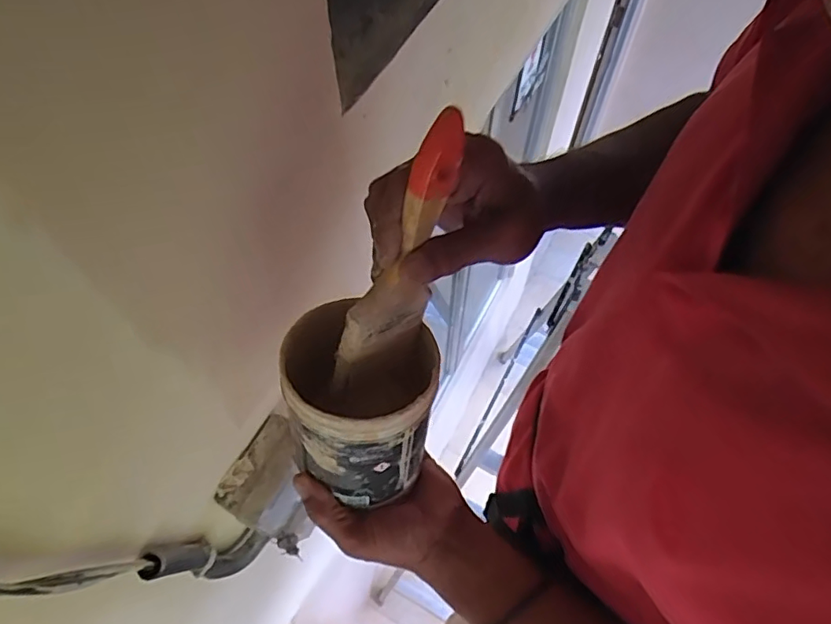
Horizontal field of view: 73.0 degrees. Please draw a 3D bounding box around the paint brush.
[{"bbox_3d":[-0.007,-0.029,0.329,0.025,0.183,0.051,34,42,17],"label":"paint brush"}]

